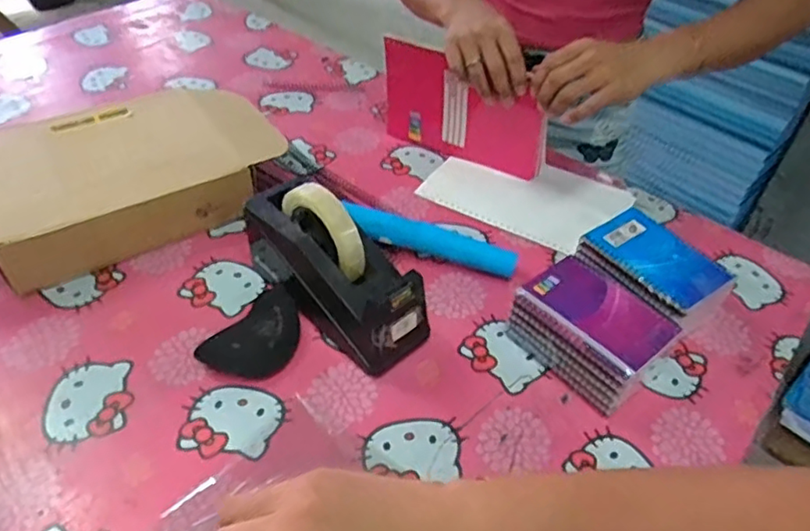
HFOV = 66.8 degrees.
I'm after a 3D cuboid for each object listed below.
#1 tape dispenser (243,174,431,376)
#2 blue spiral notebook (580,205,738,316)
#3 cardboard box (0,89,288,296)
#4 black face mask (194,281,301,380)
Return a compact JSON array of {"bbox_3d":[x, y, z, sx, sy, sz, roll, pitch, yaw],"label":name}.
[{"bbox_3d":[-0.069,-0.002,0.593,0.072,0.128,0.201,-33,54,-32],"label":"tape dispenser"},{"bbox_3d":[0.261,-0.009,0.629,0.091,0.019,0.134,-25,51,-26],"label":"blue spiral notebook"},{"bbox_3d":[-0.336,-0.095,0.711,0.370,0.080,0.217,-24,50,-26],"label":"cardboard box"},{"bbox_3d":[-0.134,0.065,0.586,0.063,0.032,0.108,27,49,23],"label":"black face mask"}]

